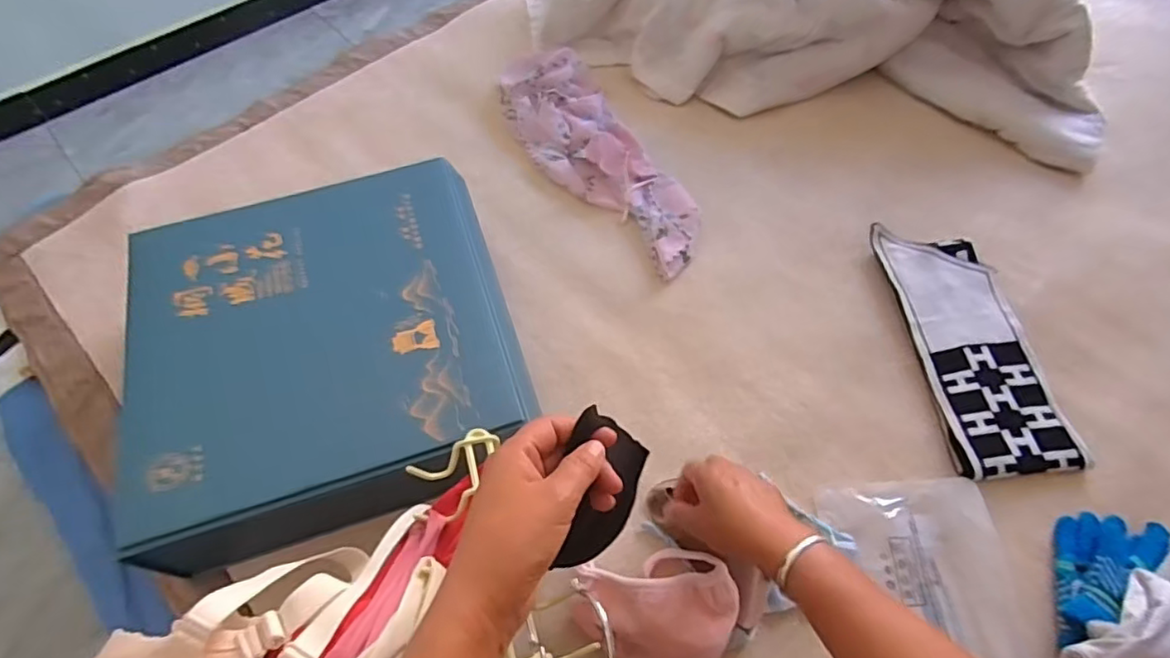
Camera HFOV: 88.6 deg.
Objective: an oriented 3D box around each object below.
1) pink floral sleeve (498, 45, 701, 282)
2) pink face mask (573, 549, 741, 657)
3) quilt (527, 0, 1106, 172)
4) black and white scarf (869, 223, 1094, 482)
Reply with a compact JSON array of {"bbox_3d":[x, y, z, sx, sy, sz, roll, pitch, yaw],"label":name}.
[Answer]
[{"bbox_3d":[0.013,-0.238,0.795,0.141,0.040,0.429,-27,63,-13],"label":"pink floral sleeve"},{"bbox_3d":[0.067,0.241,0.501,0.135,0.079,0.095,-9,61,-4],"label":"pink face mask"},{"bbox_3d":[0.304,-0.470,0.832,0.804,0.184,0.288,13,61,8],"label":"quilt"},{"bbox_3d":[0.419,0.014,0.653,0.123,0.017,0.291,-5,60,-2],"label":"black and white scarf"}]

